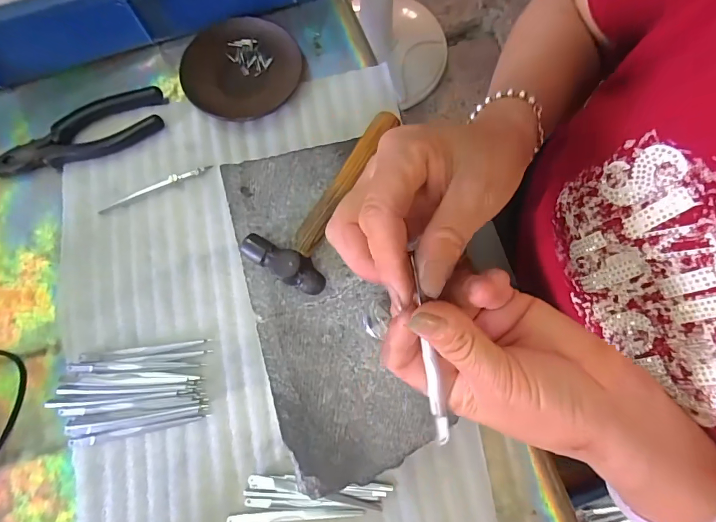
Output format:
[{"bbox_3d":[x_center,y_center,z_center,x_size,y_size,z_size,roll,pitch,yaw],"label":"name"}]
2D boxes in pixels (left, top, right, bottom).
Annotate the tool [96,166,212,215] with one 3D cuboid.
[{"bbox_3d":[-0.187,-0.068,0.367,0.107,0.007,0.011,-27,78,-6],"label":"tool"}]

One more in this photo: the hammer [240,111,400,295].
[{"bbox_3d":[-0.022,-0.054,0.300,0.062,0.022,0.153,27,78,7],"label":"hammer"}]

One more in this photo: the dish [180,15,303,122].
[{"bbox_3d":[-0.113,-0.189,0.392,0.113,0.015,0.105,0,77,1],"label":"dish"}]

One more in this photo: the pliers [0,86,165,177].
[{"bbox_3d":[-0.261,-0.117,0.375,0.162,0.015,0.048,-24,77,-5],"label":"pliers"}]

